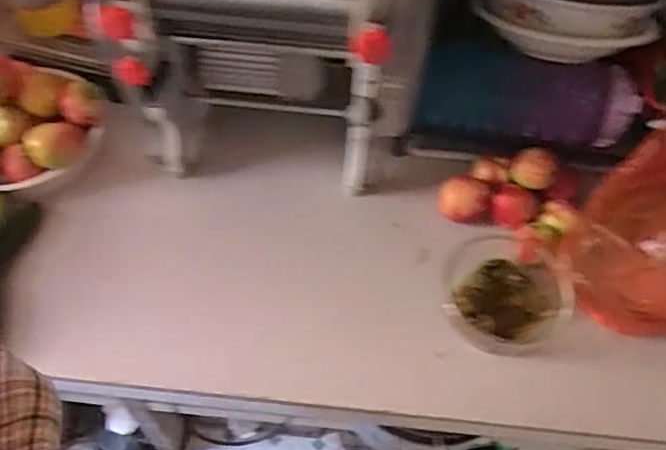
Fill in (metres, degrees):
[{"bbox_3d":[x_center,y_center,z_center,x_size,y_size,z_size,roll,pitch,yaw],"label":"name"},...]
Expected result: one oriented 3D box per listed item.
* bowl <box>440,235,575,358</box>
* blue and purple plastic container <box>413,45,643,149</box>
[{"bbox_3d":[0.197,0.077,0.683,0.132,0.047,0.139,2,55,-2],"label":"bowl"},{"bbox_3d":[0.246,-0.166,0.761,0.258,0.093,0.074,8,55,3],"label":"blue and purple plastic container"}]

